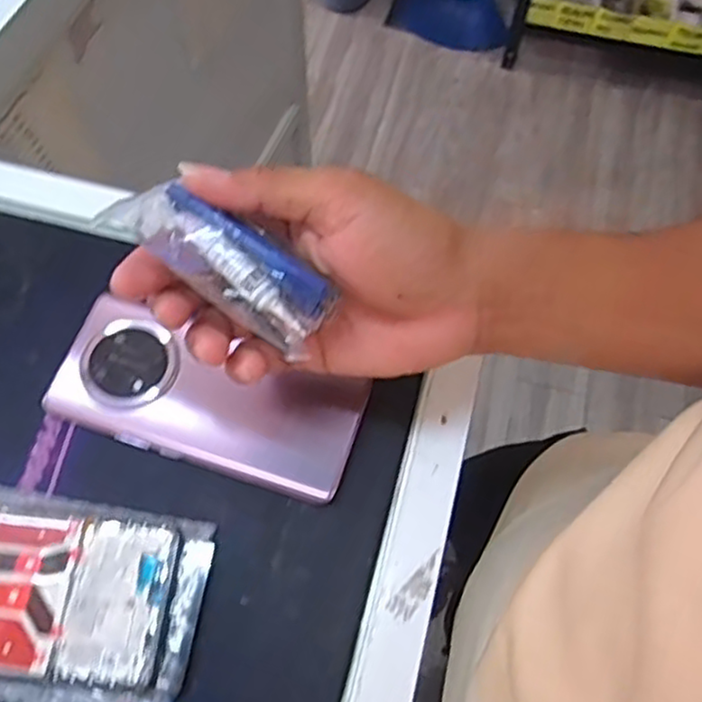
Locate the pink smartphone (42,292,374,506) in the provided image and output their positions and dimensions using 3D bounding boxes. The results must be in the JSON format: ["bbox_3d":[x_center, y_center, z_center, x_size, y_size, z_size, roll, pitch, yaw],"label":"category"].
[{"bbox_3d":[-0.076,0.025,0.376,0.159,0.011,0.069,17,66,6],"label":"pink smartphone"}]

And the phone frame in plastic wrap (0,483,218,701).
[{"bbox_3d":[-0.158,0.111,0.332,0.173,0.011,0.092,10,66,3],"label":"phone frame in plastic wrap"}]

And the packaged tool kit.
[{"bbox_3d":[-0.052,-0.040,0.292,0.095,0.016,0.037,31,67,-5],"label":"packaged tool kit"}]

